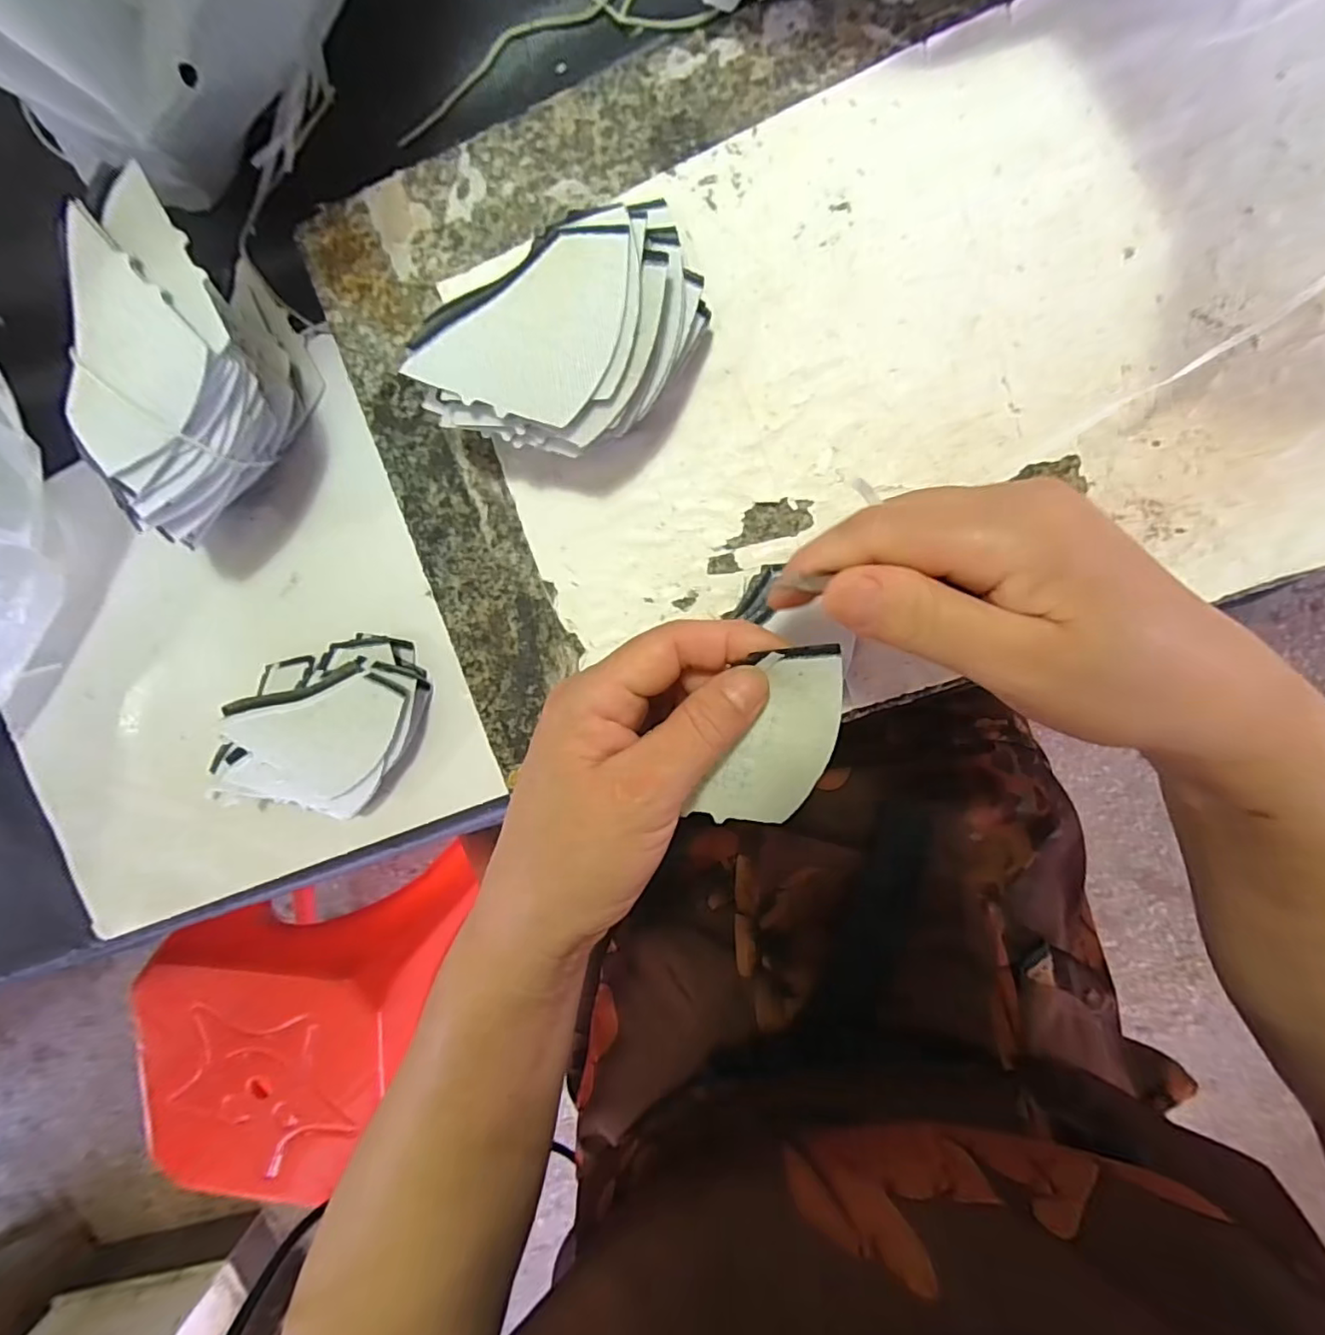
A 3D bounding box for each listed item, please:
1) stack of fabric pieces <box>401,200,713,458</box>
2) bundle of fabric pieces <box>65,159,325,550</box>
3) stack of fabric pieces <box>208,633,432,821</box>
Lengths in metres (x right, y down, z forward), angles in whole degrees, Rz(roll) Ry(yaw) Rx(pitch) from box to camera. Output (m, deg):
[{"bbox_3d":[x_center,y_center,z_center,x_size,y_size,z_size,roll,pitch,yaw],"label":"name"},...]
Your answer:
[{"bbox_3d":[-0.035,-0.127,0.243,0.113,0.050,0.069,-33,94,9],"label":"stack of fabric pieces"},{"bbox_3d":[-0.207,-0.125,0.272,0.059,0.086,0.135,10,99,4],"label":"bundle of fabric pieces"},{"bbox_3d":[-0.180,0.035,0.318,0.114,0.034,0.086,-19,96,7],"label":"stack of fabric pieces"}]

